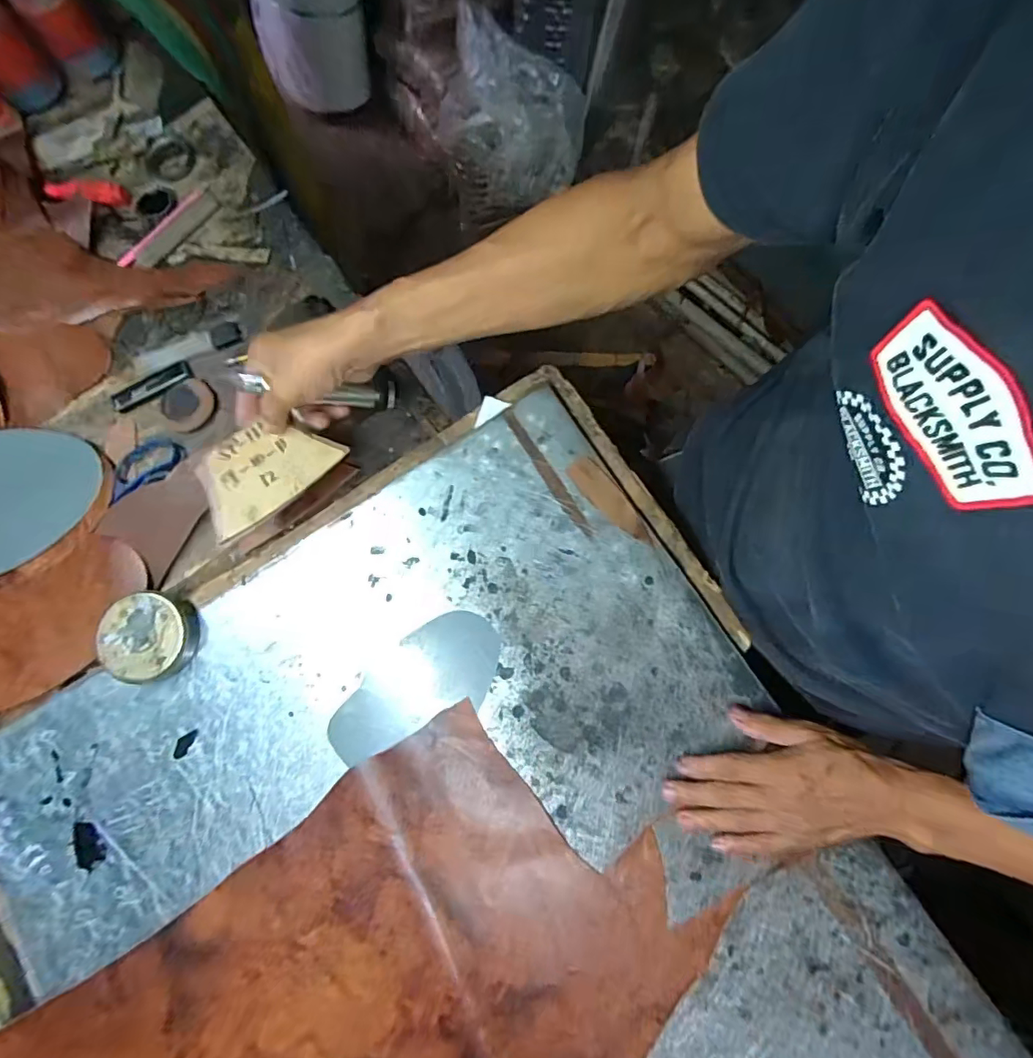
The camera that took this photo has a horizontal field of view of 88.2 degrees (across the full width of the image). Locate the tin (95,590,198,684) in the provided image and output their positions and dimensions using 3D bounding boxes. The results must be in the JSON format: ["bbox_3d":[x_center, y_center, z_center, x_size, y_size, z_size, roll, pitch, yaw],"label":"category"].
[{"bbox_3d":[-0.325,0.095,0.471,0.072,0.034,0.075,0,76,-1],"label":"tin"}]

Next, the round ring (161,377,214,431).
[{"bbox_3d":[-0.337,-0.127,0.546,0.052,0.005,0.056,0,76,-1],"label":"round ring"}]

